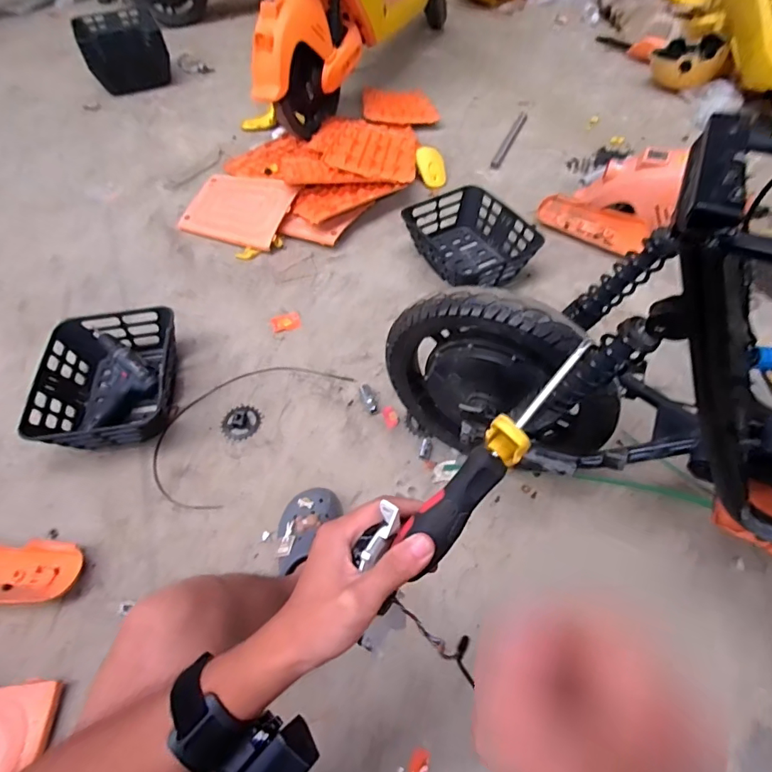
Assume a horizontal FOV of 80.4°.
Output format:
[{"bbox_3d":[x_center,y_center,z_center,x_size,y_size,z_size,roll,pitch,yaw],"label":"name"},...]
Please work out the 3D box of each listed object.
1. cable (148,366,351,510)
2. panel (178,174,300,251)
[{"bbox_3d":[-0.306,0.068,0.995,0.238,0.009,0.435,34,63,20],"label":"cable"},{"bbox_3d":[-0.438,-0.541,1.381,0.332,0.024,0.257,15,67,17],"label":"panel"}]

